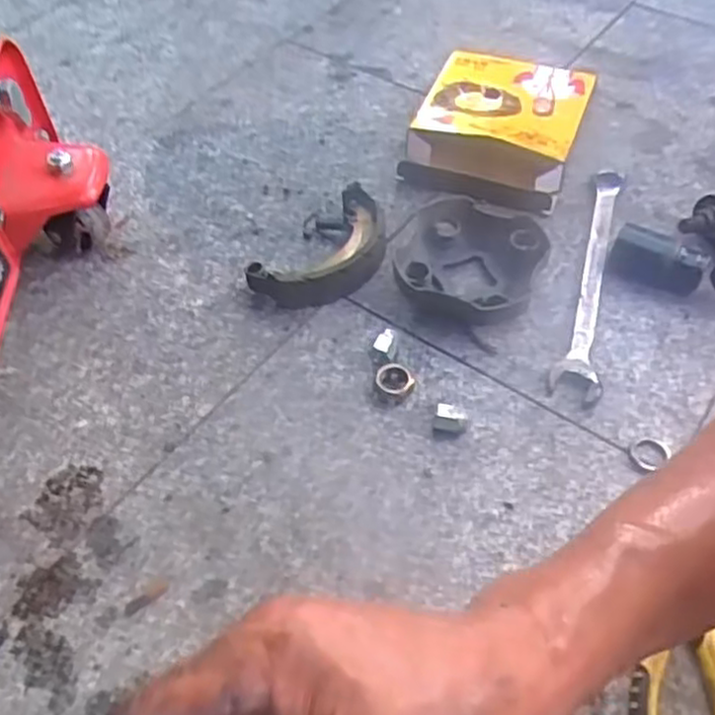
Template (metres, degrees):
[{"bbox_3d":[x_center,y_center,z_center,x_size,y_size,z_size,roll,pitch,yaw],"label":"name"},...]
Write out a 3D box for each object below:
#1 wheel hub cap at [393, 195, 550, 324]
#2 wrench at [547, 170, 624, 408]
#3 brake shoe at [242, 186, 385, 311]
[{"bbox_3d":[0.095,-0.081,0.632,0.122,0.034,0.128,0,52,0],"label":"wheel hub cap"},{"bbox_3d":[0.200,-0.076,0.639,0.037,0.017,0.260,13,54,9],"label":"wrench"},{"bbox_3d":[-0.023,-0.091,0.644,0.080,0.033,0.140,34,59,23],"label":"brake shoe"}]

